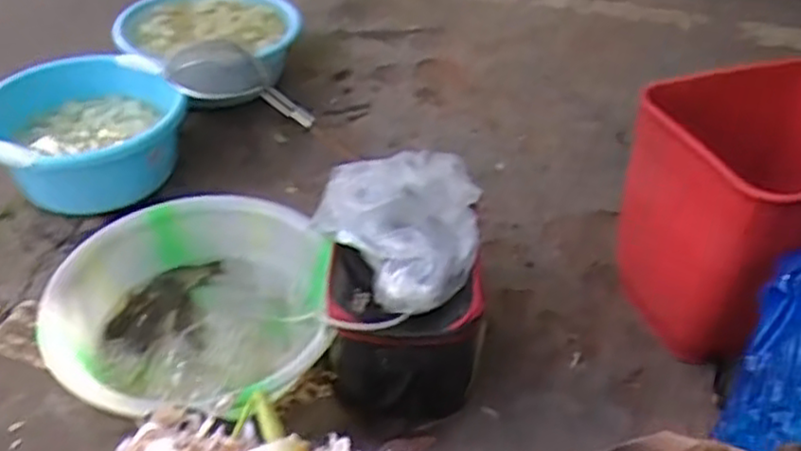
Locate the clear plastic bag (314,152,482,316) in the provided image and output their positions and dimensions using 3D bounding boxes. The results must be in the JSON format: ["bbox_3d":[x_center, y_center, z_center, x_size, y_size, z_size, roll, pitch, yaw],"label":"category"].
[{"bbox_3d":[0.013,-0.023,0.932,0.208,0.114,0.224,-28,50,-31],"label":"clear plastic bag"}]

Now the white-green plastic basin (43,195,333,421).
[{"bbox_3d":[-0.277,0.136,0.976,0.344,0.156,0.370,2,41,-2],"label":"white-green plastic basin"}]

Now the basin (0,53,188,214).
[{"bbox_3d":[-0.570,-0.165,1.297,0.324,0.163,0.324,2,41,-2],"label":"basin"}]

